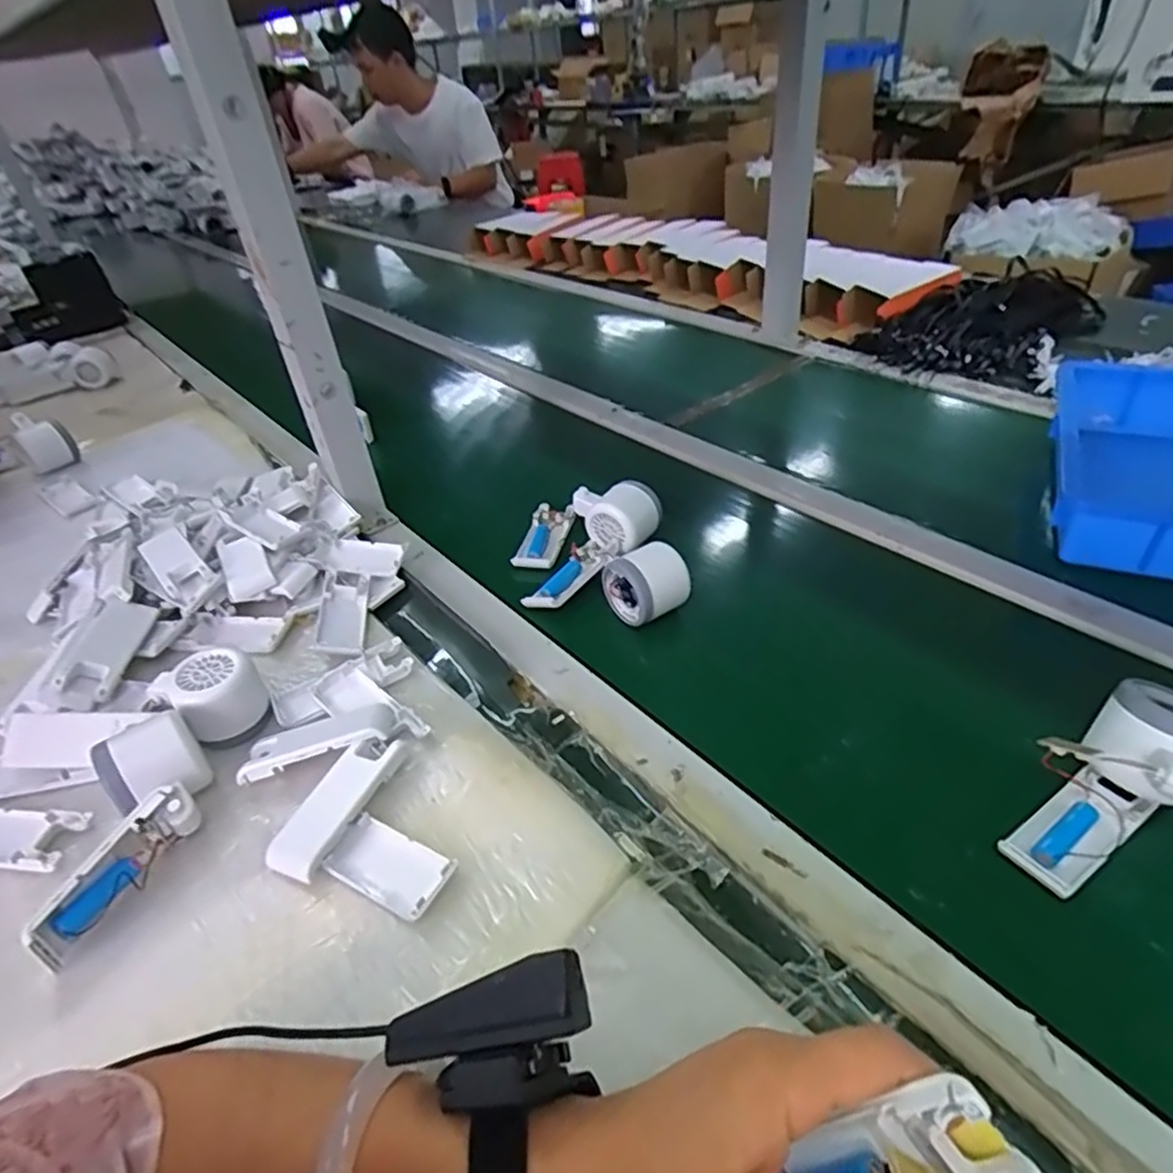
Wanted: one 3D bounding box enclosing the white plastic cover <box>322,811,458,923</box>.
[{"bbox_3d":[-0.116,0.166,0.416,0.078,0.016,0.038,17,44,27],"label":"white plastic cover"}]

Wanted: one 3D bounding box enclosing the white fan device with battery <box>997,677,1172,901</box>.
[{"bbox_3d":[0.306,0.117,0.409,0.144,0.052,0.069,-30,43,-18],"label":"white fan device with battery"}]

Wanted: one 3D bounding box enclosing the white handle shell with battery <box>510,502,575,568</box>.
[{"bbox_3d":[-0.040,-0.051,0.704,0.039,0.015,0.097,6,40,16],"label":"white handle shell with battery"}]

